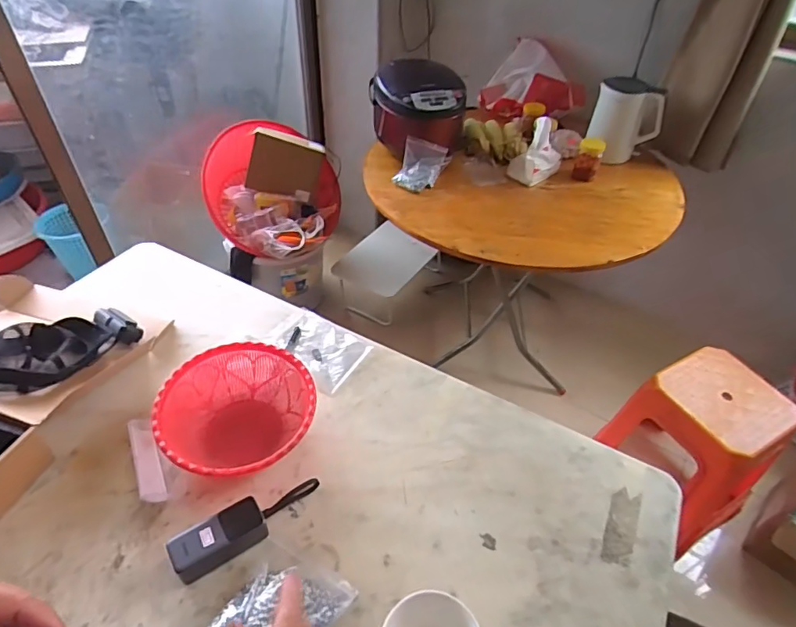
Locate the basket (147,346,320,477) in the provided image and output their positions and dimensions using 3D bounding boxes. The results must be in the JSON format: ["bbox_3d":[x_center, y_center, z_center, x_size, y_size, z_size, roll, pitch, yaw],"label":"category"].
[{"bbox_3d":[-0.273,0.178,0.883,0.243,0.111,0.252,2,46,-2],"label":"basket"}]

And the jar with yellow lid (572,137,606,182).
[{"bbox_3d":[0.574,-0.470,1.519,0.074,0.108,0.073,17,47,13],"label":"jar with yellow lid"}]

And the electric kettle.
[{"bbox_3d":[0.697,-0.591,1.545,0.170,0.239,0.141,-1,46,-4],"label":"electric kettle"}]

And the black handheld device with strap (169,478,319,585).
[{"bbox_3d":[-0.223,0.320,0.771,0.233,0.046,0.065,-24,50,-27],"label":"black handheld device with strap"}]

